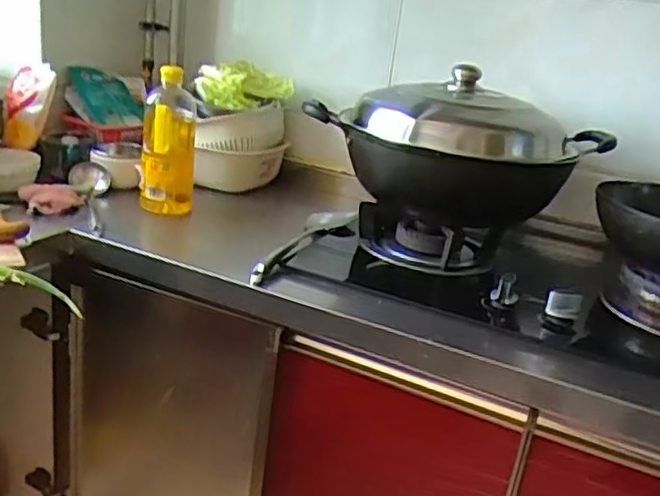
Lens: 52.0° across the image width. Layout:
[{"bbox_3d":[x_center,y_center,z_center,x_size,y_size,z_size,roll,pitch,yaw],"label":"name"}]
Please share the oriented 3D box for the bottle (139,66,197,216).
[{"bbox_3d":[-0.284,-0.179,1.196,0.091,0.251,0.091,3,20,-13],"label":"bottle"}]

